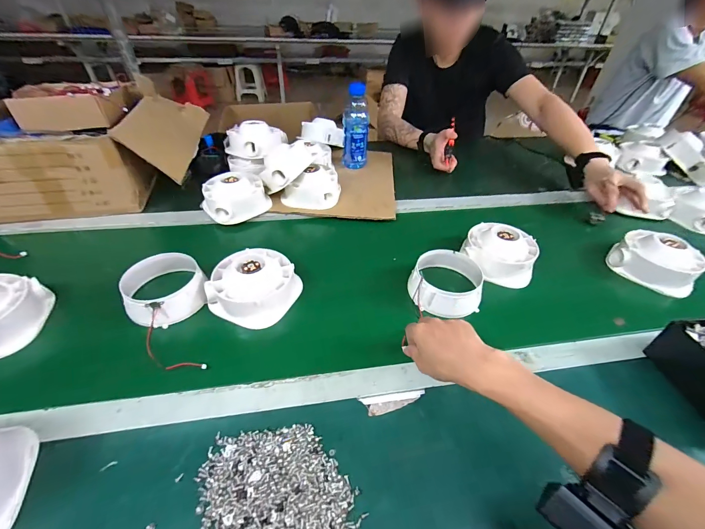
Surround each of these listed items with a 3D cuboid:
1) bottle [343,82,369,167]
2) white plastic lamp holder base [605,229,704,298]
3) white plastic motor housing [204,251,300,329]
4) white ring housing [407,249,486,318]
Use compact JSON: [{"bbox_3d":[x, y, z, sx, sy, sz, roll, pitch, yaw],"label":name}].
[{"bbox_3d":[0.009,-0.367,0.849,0.067,0.203,0.059,0,38,0],"label":"bottle"},{"bbox_3d":[0.583,-0.008,0.603,0.092,0.071,0.137,-25,44,-28],"label":"white plastic lamp holder base"},{"bbox_3d":[-0.162,0.033,0.528,0.128,0.081,0.112,10,39,12],"label":"white plastic motor housing"},{"bbox_3d":[0.161,0.030,0.540,0.119,0.064,0.105,16,41,20],"label":"white ring housing"}]

